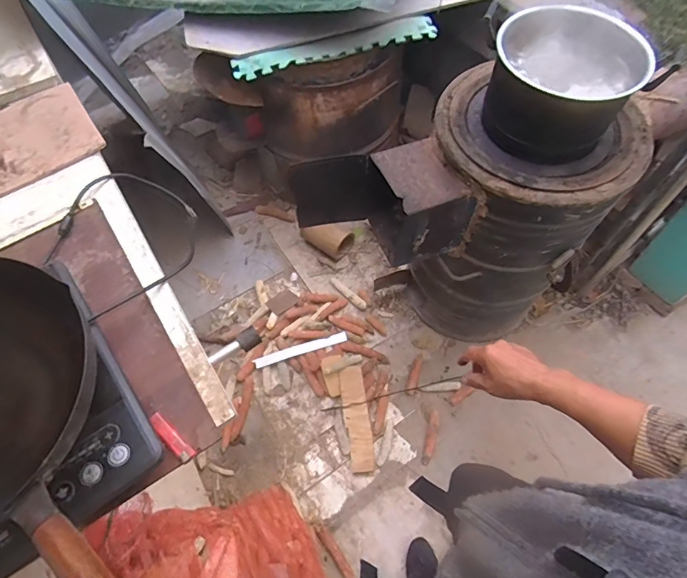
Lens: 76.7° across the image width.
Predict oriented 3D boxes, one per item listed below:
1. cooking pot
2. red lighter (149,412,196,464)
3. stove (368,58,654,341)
[{"bbox_3d":[0.424,-0.389,0.855,0.268,0.190,0.232,8,62,6],"label":"cooking pot"},{"bbox_3d":[-0.217,0.187,0.548,0.076,0.013,0.017,37,69,19],"label":"red lighter"},{"bbox_3d":[0.376,-0.137,1.232,0.538,0.730,0.432,-37,67,-16],"label":"stove"}]

